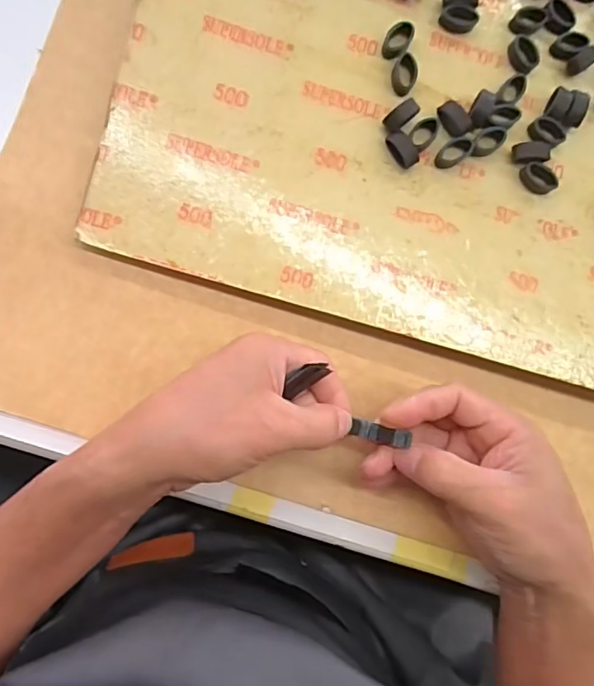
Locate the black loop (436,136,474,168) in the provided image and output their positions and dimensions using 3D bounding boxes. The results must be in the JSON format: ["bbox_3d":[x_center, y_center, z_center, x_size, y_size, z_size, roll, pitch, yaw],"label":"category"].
[{"bbox_3d":[0.093,-0.113,0.323,0.024,0.008,0.014,-33,92,-4],"label":"black loop"}]

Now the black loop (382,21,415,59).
[{"bbox_3d":[0.060,-0.178,0.321,0.014,0.011,0.020,34,87,-4],"label":"black loop"}]

